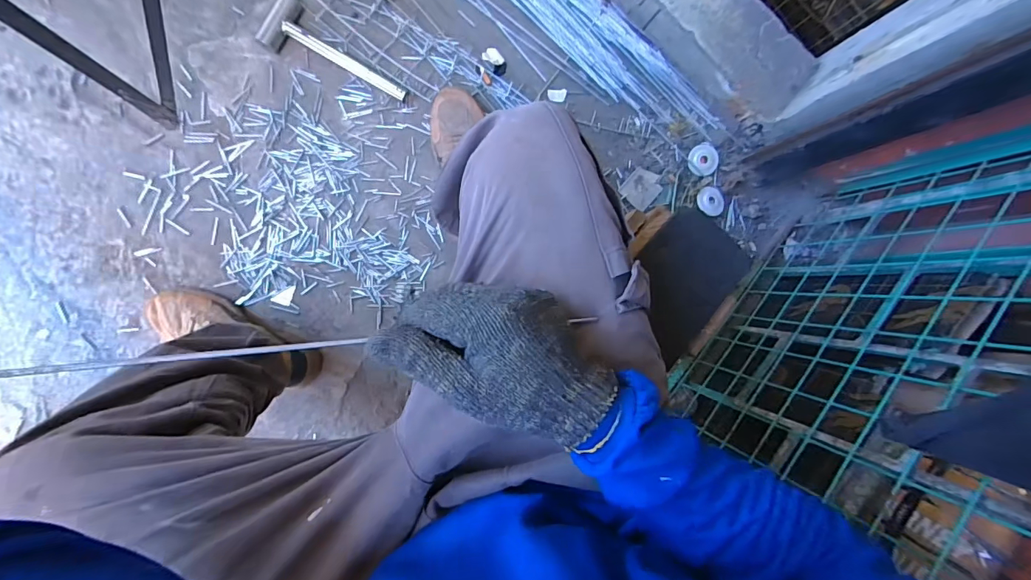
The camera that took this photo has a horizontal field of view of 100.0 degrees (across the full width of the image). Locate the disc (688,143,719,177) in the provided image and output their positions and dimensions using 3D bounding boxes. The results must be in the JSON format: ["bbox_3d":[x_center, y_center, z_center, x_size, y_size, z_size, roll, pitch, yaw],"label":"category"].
[{"bbox_3d":[0.370,-0.258,0.856,0.059,0.008,0.061,0,93,-7],"label":"disc"}]

